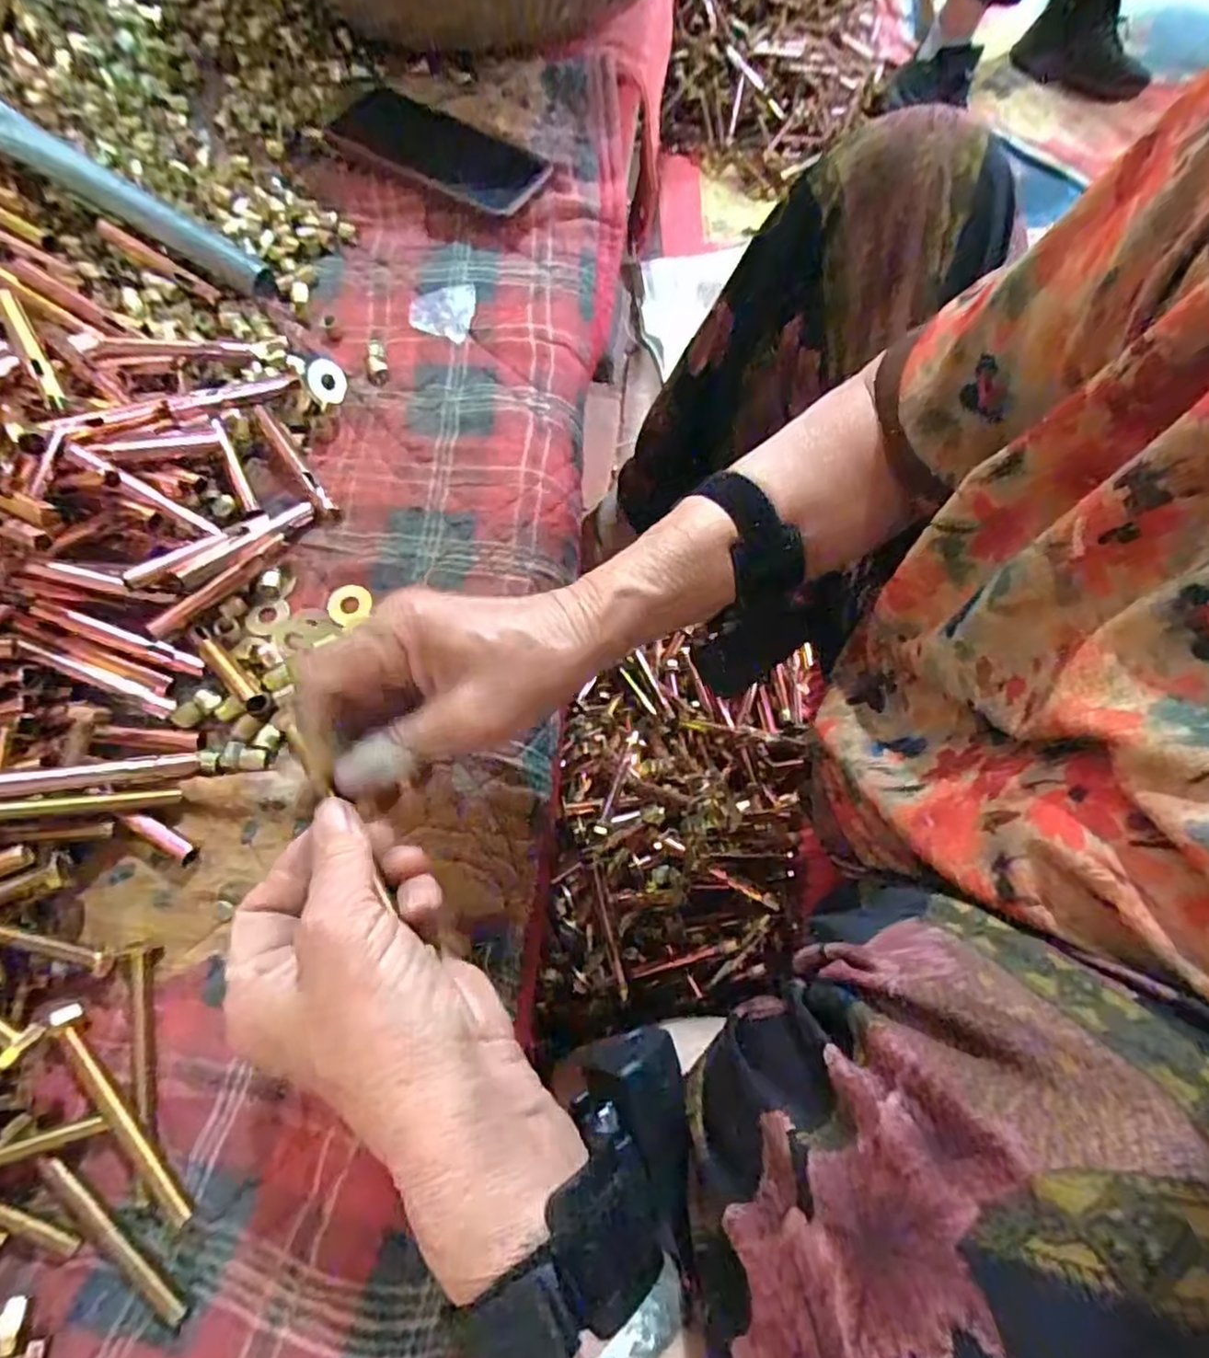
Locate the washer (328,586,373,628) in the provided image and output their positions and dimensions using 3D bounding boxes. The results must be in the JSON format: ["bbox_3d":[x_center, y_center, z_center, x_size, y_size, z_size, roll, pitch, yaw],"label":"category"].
[{"bbox_3d":[-0.146,-0.043,0.385,0.024,0.004,0.022,-3,68,-4],"label":"washer"}]

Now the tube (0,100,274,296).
[{"bbox_3d":[-0.318,-0.317,0.444,0.205,0.020,0.033,28,68,-10],"label":"tube"}]

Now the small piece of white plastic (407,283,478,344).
[{"bbox_3d":[-0.109,-0.258,0.468,0.043,0.005,0.048,20,68,5],"label":"small piece of white plastic"}]

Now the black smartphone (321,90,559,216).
[{"bbox_3d":[-0.124,-0.398,0.506,0.158,0.016,0.075,23,69,6],"label":"black smartphone"}]

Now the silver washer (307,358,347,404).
[{"bbox_3d":[-0.176,-0.188,0.430,0.023,0.005,0.027,-12,104,-37],"label":"silver washer"}]

